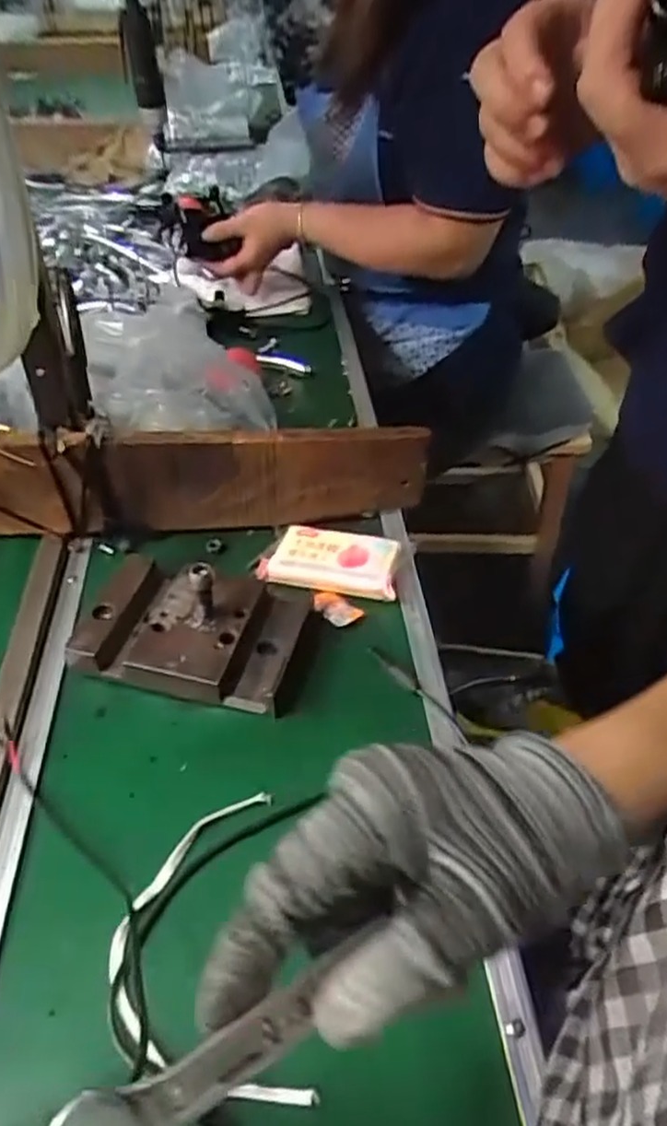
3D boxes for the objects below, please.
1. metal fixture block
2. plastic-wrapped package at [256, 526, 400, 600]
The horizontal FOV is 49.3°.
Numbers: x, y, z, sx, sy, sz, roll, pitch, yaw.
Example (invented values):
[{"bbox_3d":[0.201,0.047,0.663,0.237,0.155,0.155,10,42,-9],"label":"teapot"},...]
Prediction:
[{"bbox_3d":[-0.097,0.029,0.519,0.148,0.071,0.126,11,43,9],"label":"metal fixture block"},{"bbox_3d":[-0.002,-0.003,0.574,0.106,0.023,0.052,12,43,10],"label":"plastic-wrapped package"}]

